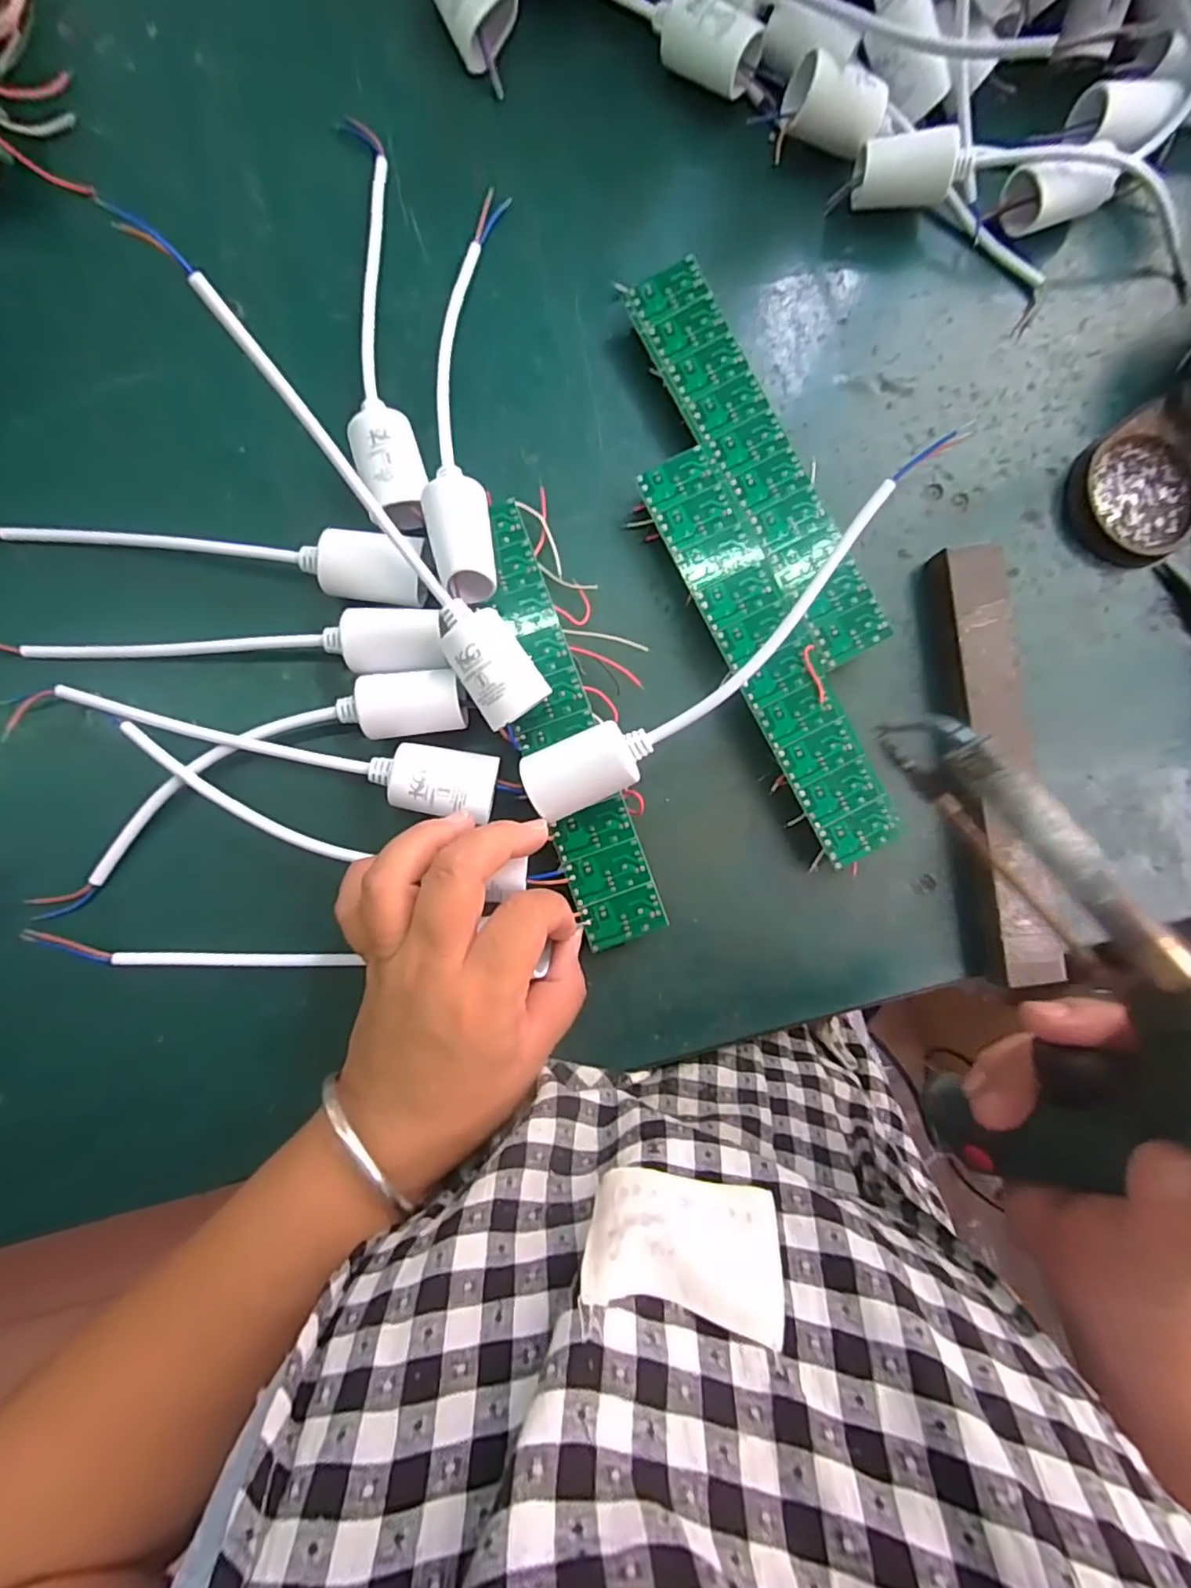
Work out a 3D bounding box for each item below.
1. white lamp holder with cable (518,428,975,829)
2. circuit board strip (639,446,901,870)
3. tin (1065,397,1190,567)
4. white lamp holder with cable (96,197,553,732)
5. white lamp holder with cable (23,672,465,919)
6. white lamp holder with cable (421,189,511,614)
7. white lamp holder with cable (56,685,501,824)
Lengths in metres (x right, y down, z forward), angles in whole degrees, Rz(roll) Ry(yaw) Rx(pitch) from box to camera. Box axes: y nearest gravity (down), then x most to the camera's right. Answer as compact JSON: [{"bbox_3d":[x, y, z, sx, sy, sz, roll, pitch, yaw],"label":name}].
[{"bbox_3d":[0.062,-0.061,0.260,0.217,0.075,0.033,-37,90,-6],"label":"white lamp holder with cable"},{"bbox_3d":[0.082,-0.064,0.292,0.039,0.016,0.199,-27,89,-6],"label":"circuit board strip"},{"bbox_3d":[0.278,-0.154,0.314,0.069,0.015,0.068,0,86,-5],"label":"tin"},{"bbox_3d":[-0.087,-0.112,0.236,0.029,0.029,0.199,-38,104,-6],"label":"white lamp holder with cable"},{"bbox_3d":[-0.150,-0.006,0.260,0.198,0.028,0.038,-25,89,-6],"label":"white lamp holder with cable"},{"bbox_3d":[-0.054,-0.185,0.274,0.030,0.043,0.202,3,86,-5],"label":"white lamp holder with cable"},{"bbox_3d":[-0.132,-0.016,0.263,0.179,0.025,0.028,9,86,-4],"label":"white lamp holder with cable"}]

